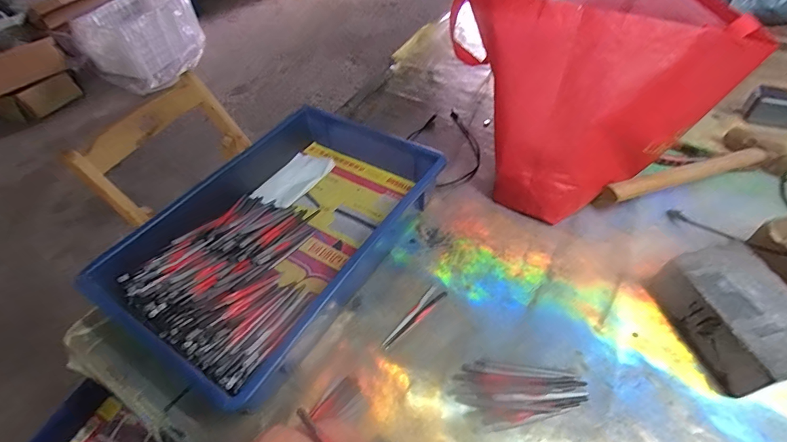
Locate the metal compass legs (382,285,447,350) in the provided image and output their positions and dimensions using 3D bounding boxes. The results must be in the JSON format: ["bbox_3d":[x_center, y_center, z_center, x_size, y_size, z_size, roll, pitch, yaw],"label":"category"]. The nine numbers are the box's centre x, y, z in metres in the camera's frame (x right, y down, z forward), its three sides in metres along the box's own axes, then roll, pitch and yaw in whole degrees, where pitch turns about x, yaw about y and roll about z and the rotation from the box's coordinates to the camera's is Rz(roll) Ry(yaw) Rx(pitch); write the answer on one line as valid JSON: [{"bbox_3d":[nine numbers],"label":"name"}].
[{"bbox_3d":[0.027,0.122,0.508,0.021,0.004,0.105,34,59,28],"label":"metal compass legs"}]

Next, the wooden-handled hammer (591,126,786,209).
[{"bbox_3d":[0.460,-0.090,0.626,0.332,0.051,0.100,-12,50,-7],"label":"wooden-handled hammer"}]

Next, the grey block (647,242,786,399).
[{"bbox_3d":[0.385,0.106,0.453,0.110,0.063,0.147,-13,50,-8],"label":"grey block"}]

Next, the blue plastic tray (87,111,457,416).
[{"bbox_3d":[-0.152,0.012,0.565,0.281,0.075,0.425,26,56,23],"label":"blue plastic tray"}]

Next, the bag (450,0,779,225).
[{"bbox_3d":[0.275,-0.201,0.606,0.311,0.243,0.277,-18,51,-11],"label":"bag"}]

